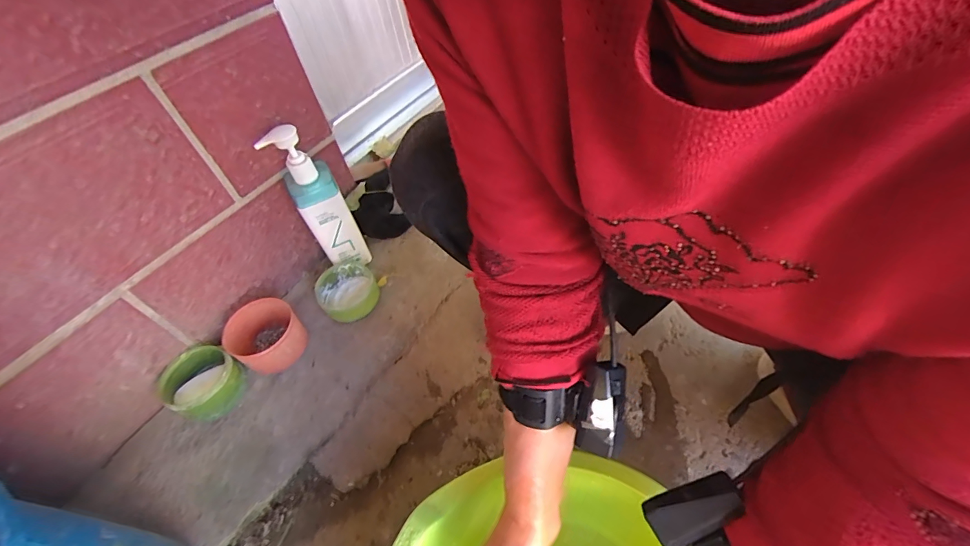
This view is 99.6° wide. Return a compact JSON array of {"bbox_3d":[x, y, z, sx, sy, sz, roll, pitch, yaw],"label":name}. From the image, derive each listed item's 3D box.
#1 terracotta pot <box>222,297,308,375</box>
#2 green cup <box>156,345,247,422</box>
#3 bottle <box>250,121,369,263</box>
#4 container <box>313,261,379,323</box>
[{"bbox_3d":[-0.346,0.106,0.661,0.101,0.072,0.101,-5,49,5],"label":"terracotta pot"},{"bbox_3d":[-0.432,0.169,0.633,0.106,0.058,0.098,19,57,21],"label":"green cup"},{"bbox_3d":[-0.273,-0.114,0.691,0.075,0.281,0.065,-23,50,-11],"label":"bottle"},{"bbox_3d":[-0.242,0.033,0.726,0.097,0.043,0.099,-5,49,5],"label":"container"}]

